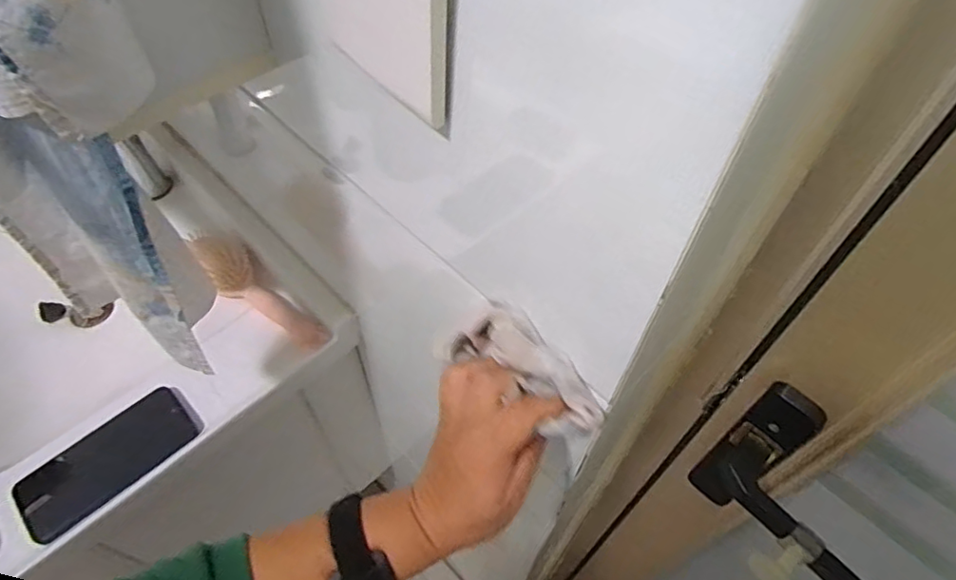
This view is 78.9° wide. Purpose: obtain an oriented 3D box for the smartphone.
[{"bbox_3d":[-0.368,0.172,0.581,0.164,0.014,0.077,-39,64,-25],"label":"smartphone"}]

